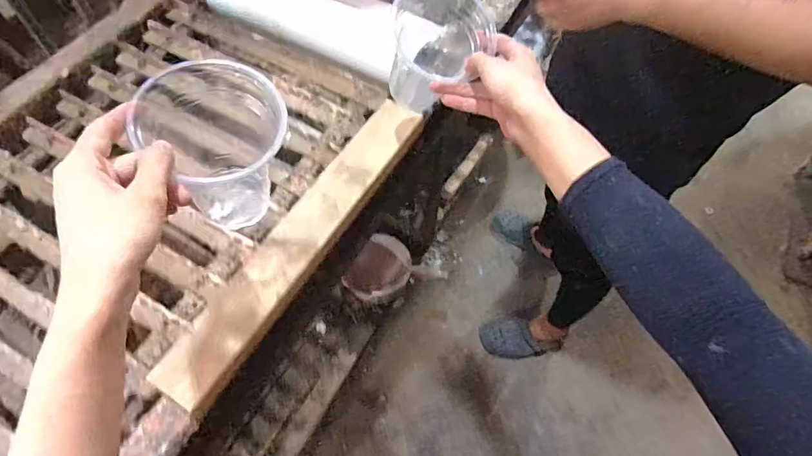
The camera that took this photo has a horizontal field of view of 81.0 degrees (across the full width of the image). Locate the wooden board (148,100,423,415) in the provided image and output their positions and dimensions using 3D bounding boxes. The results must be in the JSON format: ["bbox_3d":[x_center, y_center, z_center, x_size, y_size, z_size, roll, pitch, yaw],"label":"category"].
[{"bbox_3d":[-0.125,0.002,0.611,0.077,0.022,0.476,29,64,14],"label":"wooden board"}]

